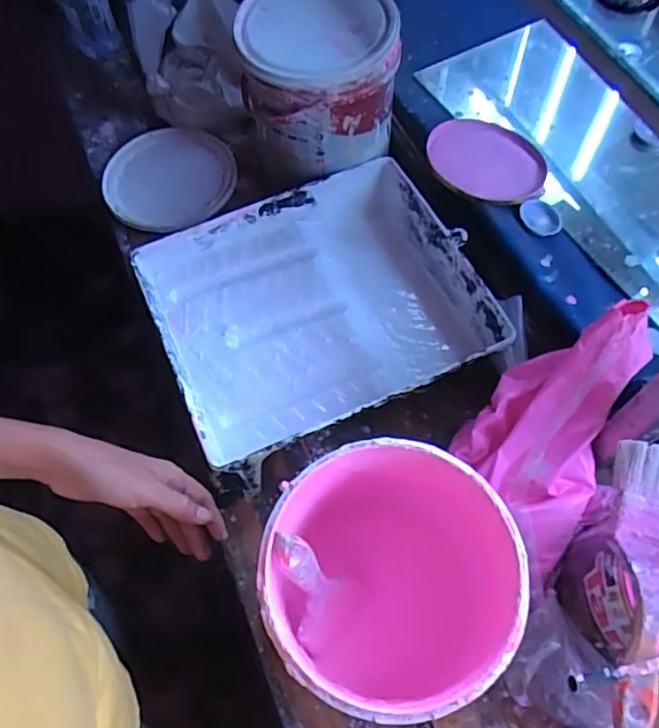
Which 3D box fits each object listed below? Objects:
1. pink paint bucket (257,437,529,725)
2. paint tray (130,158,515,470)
[{"bbox_3d":[0.044,0.176,0.465,0.174,0.166,0.170,-1,62,2],"label":"pink paint bucket"},{"bbox_3d":[-0.015,-0.057,0.666,0.332,0.080,0.282,-23,63,-9],"label":"paint tray"}]

